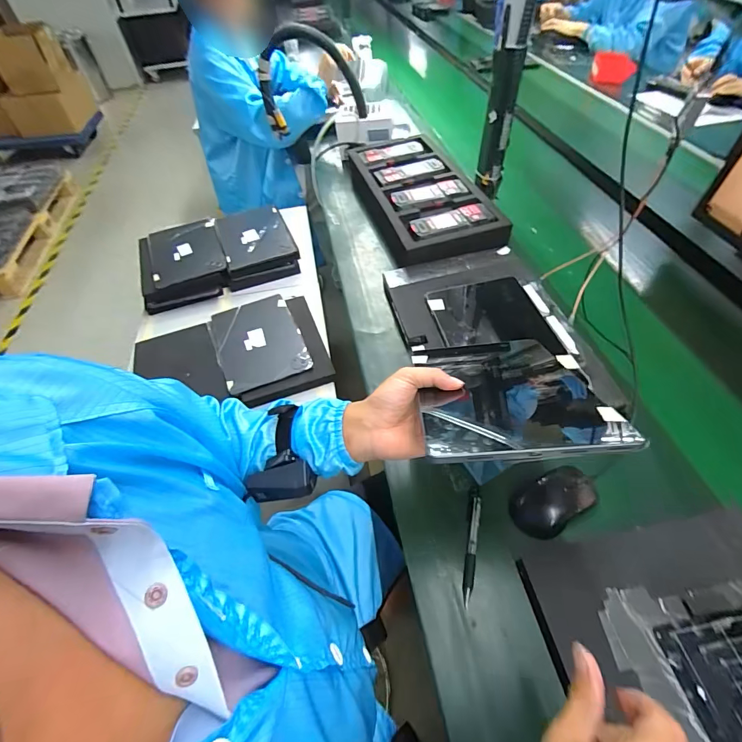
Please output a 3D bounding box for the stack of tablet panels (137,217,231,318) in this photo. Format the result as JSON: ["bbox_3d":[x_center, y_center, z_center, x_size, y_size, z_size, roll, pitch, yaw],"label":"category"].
[{"bbox_3d":[-0.474,-0.279,0.983,0.203,0.062,0.265,-17,53,-9],"label":"stack of tablet panels"}]

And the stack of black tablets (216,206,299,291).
[{"bbox_3d":[-0.308,-0.340,1.032,0.182,0.061,0.248,-20,53,-11],"label":"stack of black tablets"}]

